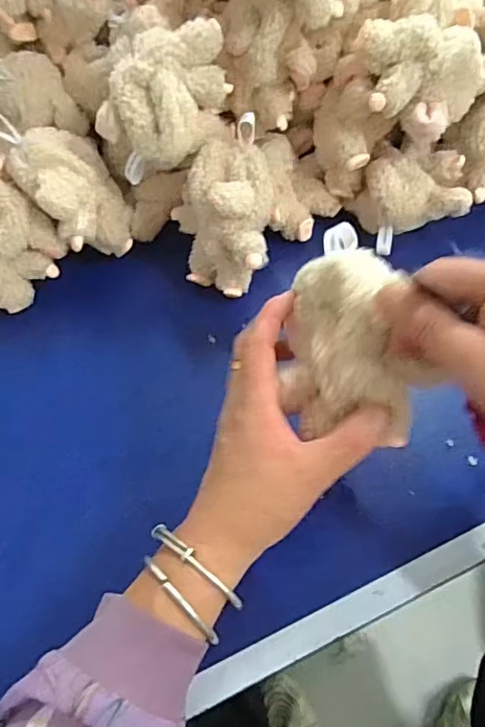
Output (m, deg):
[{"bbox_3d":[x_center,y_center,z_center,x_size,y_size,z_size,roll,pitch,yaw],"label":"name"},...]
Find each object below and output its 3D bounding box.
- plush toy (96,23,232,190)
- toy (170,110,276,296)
[{"bbox_3d":[-0.058,-0.211,0.428,0.072,0.076,0.105,27,63,19],"label":"plush toy"},{"bbox_3d":[-0.015,-0.118,0.452,0.082,0.097,0.102,-8,56,-1],"label":"toy"}]

